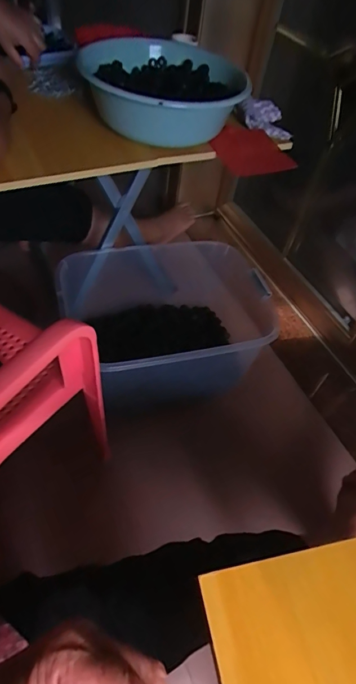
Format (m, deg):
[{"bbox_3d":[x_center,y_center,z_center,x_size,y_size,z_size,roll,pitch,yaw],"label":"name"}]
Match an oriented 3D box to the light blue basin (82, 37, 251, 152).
[{"bbox_3d":[-0.021,-0.444,0.706,0.253,0.098,0.231,5,51,-6],"label":"light blue basin"}]

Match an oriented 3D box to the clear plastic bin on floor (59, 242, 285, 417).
[{"bbox_3d":[-0.017,-0.038,0.988,0.498,0.239,0.360,-9,53,-16],"label":"clear plastic bin on floor"}]

